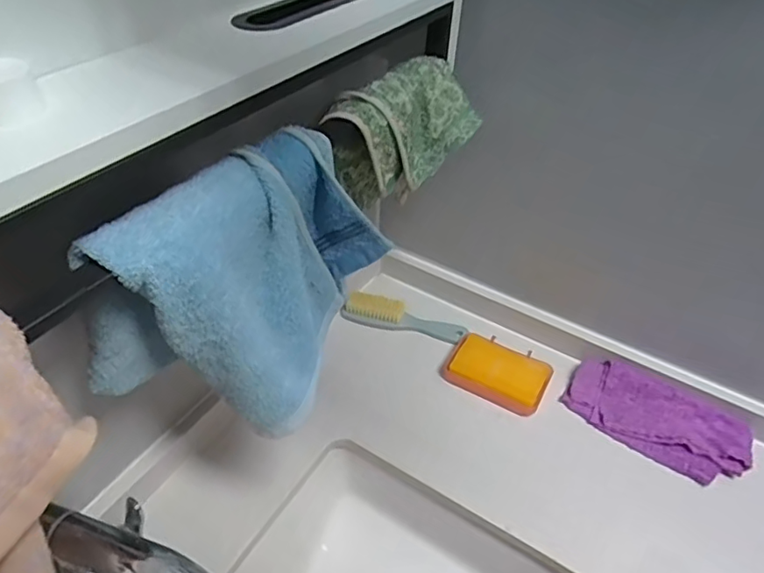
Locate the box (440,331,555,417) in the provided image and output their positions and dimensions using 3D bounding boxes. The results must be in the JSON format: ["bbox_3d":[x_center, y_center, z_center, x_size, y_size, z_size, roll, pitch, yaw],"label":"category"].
[{"bbox_3d":[0.137,0.101,0.673,0.119,0.031,0.071,24,46,21],"label":"box"}]

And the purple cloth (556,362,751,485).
[{"bbox_3d":[0.303,0.147,0.628,0.187,0.015,0.088,24,61,25],"label":"purple cloth"}]

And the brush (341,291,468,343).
[{"bbox_3d":[0.027,0.038,0.734,0.160,0.033,0.029,13,43,10],"label":"brush"}]

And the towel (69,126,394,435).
[{"bbox_3d":[-0.089,0.006,0.389,0.087,0.160,0.192,33,49,28],"label":"towel"}]

